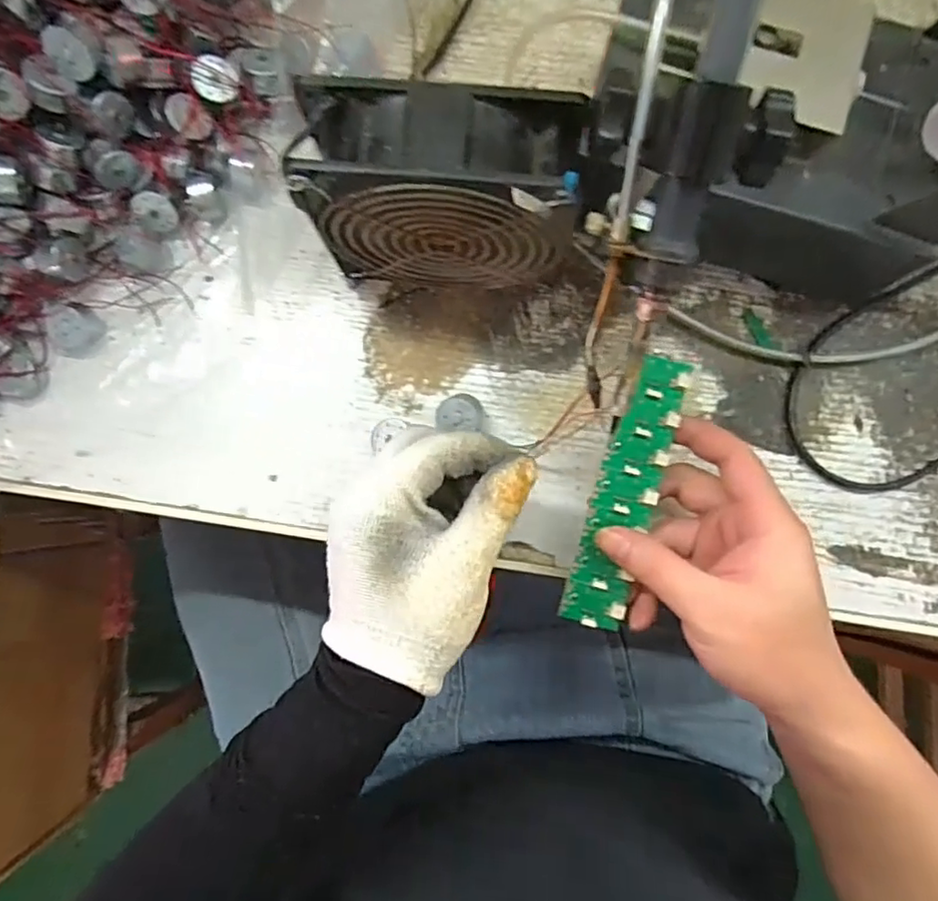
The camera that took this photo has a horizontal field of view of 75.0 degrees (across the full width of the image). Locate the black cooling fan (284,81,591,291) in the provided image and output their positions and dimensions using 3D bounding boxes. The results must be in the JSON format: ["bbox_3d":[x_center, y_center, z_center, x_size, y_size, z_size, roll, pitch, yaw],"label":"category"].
[{"bbox_3d":[-0.012,-0.118,0.299,0.125,0.120,0.046,3,86,0],"label":"black cooling fan"}]

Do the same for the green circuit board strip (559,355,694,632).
[{"bbox_3d":[0.079,0.021,0.304,0.030,0.006,0.136,17,93,2],"label":"green circuit board strip"}]

